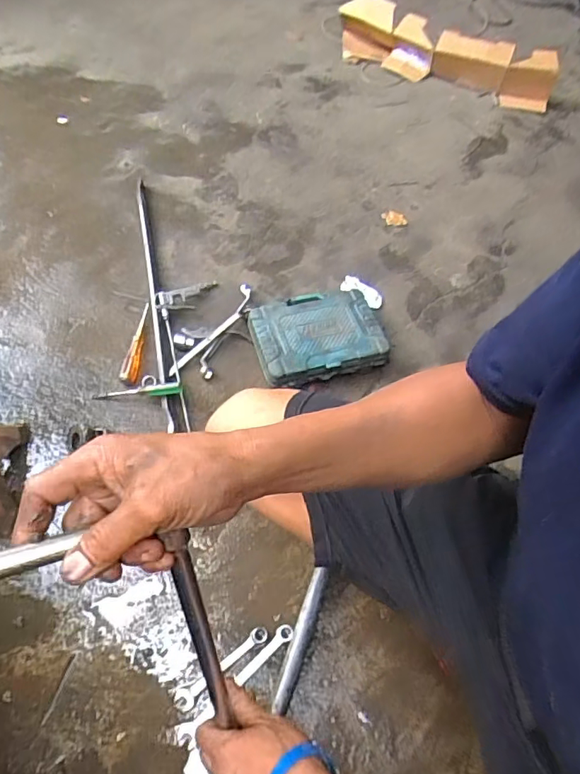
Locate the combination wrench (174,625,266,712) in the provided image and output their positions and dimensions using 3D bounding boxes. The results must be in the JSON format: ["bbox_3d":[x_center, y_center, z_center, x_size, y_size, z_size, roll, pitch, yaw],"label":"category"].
[{"bbox_3d":[-0.093,0.389,0.710,0.145,0.007,0.026,-34,67,-23],"label":"combination wrench"}]

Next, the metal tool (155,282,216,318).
[{"bbox_3d":[-0.209,-0.189,1.053,0.143,0.025,0.063,-31,65,-21],"label":"metal tool"}]

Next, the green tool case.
[{"bbox_3d":[0.051,-0.100,1.001,0.246,0.053,0.193,-13,60,-13],"label":"green tool case"}]

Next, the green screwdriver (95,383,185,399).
[{"bbox_3d":[-0.277,0.008,0.922,0.169,0.024,0.025,-6,57,14],"label":"green screwdriver"}]

